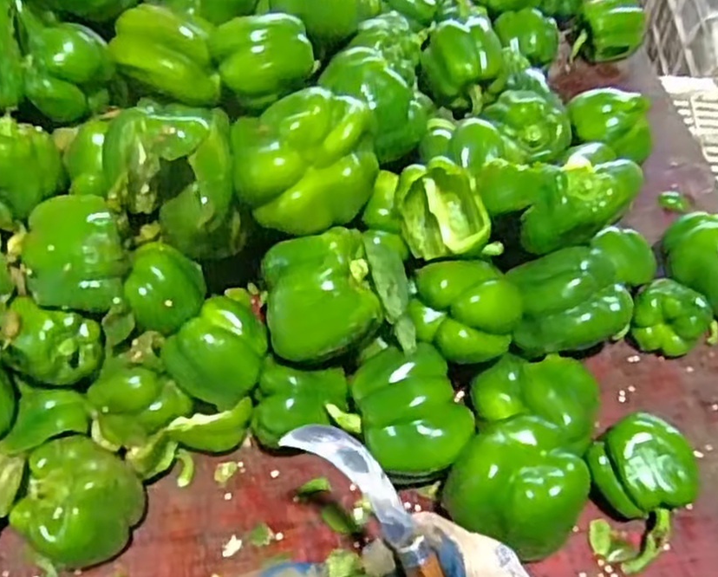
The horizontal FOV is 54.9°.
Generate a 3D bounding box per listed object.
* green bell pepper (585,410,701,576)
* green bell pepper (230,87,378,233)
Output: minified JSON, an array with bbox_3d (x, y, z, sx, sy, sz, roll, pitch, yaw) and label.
[{"bbox_3d":[0.209,0.142,0.501,0.064,0.061,0.092,-15,55,-10],"label":"green bell pepper"},{"bbox_3d":[-0.038,-0.092,0.507,0.106,0.070,0.083,-10,54,-6],"label":"green bell pepper"}]

